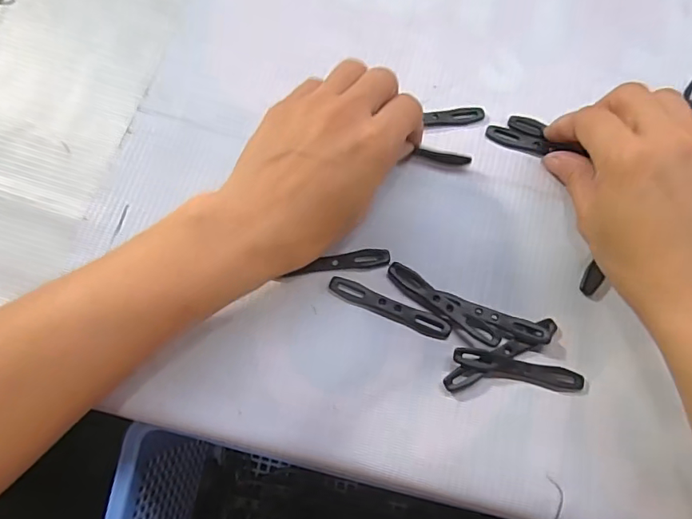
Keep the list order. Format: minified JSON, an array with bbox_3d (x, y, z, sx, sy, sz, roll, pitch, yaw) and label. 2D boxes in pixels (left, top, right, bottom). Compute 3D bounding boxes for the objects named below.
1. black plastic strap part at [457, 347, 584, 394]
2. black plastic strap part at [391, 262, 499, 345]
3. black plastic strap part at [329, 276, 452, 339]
[{"bbox_3d":[0.090,0.058,0.264,0.068,0.006,0.012,11,75,2],"label":"black plastic strap part"},{"bbox_3d":[0.052,0.024,0.271,0.068,0.007,0.011,38,77,9],"label":"black plastic strap part"},{"bbox_3d":[0.024,0.026,0.272,0.069,0.004,0.011,22,75,5],"label":"black plastic strap part"}]

